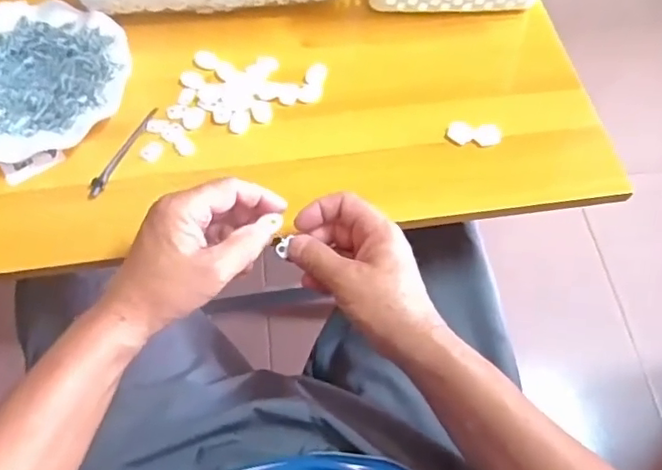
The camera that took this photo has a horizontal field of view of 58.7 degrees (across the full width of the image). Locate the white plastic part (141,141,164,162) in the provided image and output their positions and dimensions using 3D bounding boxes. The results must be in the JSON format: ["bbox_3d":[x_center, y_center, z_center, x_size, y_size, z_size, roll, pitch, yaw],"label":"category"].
[{"bbox_3d":[-0.157,-0.074,0.516,0.017,0.004,0.021,28,63,13],"label":"white plastic part"}]

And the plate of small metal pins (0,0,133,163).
[{"bbox_3d":[-0.282,-0.151,0.544,0.183,0.022,0.179,1,60,-2],"label":"plate of small metal pins"}]

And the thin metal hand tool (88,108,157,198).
[{"bbox_3d":[-0.179,-0.074,0.511,0.009,0.006,0.103,20,61,8],"label":"thin metal hand tool"}]

